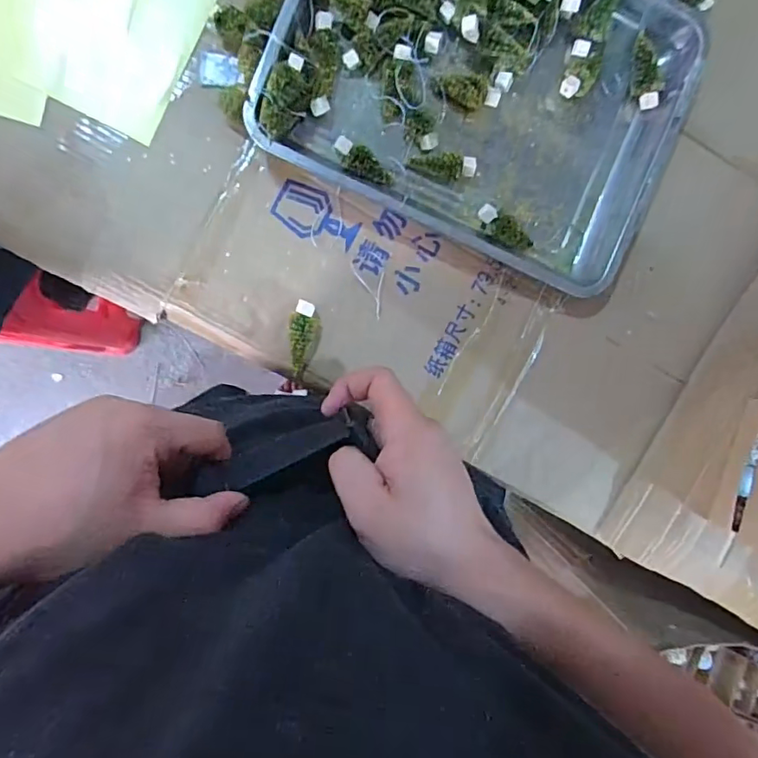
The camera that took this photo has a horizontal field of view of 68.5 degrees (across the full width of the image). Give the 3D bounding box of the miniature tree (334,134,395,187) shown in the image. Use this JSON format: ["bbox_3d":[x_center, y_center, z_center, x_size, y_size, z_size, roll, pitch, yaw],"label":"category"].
[{"bbox_3d":[-0.018,-0.236,0.614,0.074,0.034,0.026,31,90,-10],"label":"miniature tree"}]

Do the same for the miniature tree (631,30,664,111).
[{"bbox_3d":[0.310,-0.355,0.647,0.027,0.025,0.079,-7,96,-8],"label":"miniature tree"}]

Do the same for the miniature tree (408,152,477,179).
[{"bbox_3d":[0.070,-0.240,0.628,0.072,0.032,0.023,9,94,-9],"label":"miniature tree"}]

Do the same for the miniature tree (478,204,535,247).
[{"bbox_3d":[0.145,-0.170,0.645,0.073,0.034,0.029,29,90,-10],"label":"miniature tree"}]

